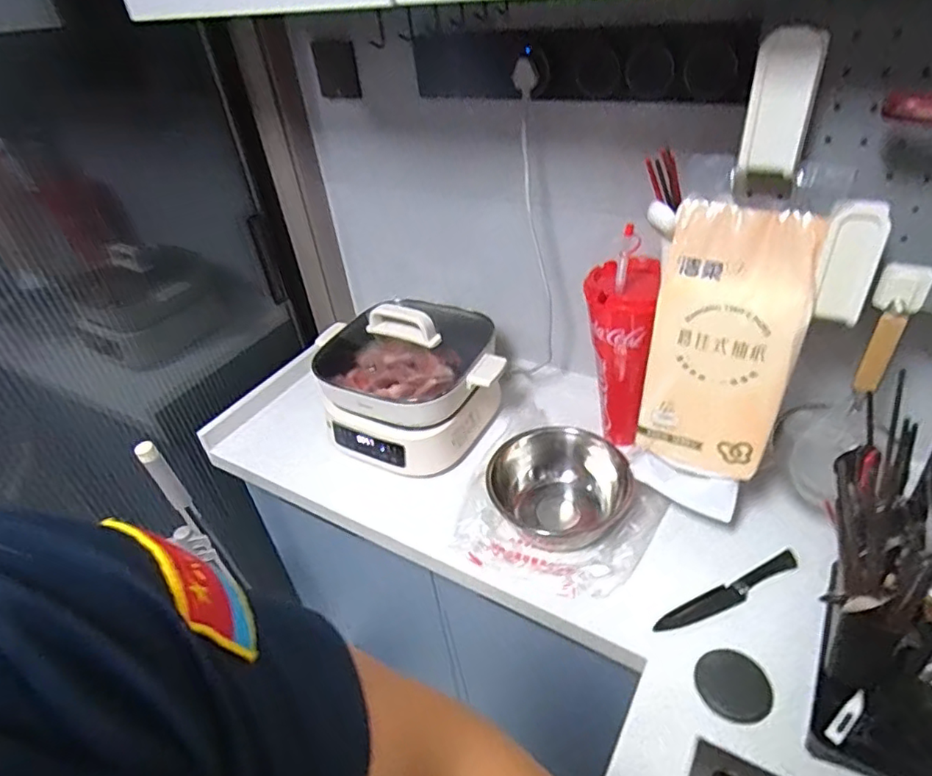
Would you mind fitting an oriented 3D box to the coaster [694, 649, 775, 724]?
[{"bbox_3d":[0.310,0.344,0.669,0.077,0.004,0.079,-5,38,4],"label":"coaster"}]

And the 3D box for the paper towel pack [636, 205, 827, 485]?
[{"bbox_3d":[0.304,-0.042,0.691,0.156,0.321,0.072,14,43,25],"label":"paper towel pack"}]

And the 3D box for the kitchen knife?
[{"bbox_3d":[0.349,0.274,0.764,0.223,0.010,0.029,-19,39,-14],"label":"kitchen knife"}]

